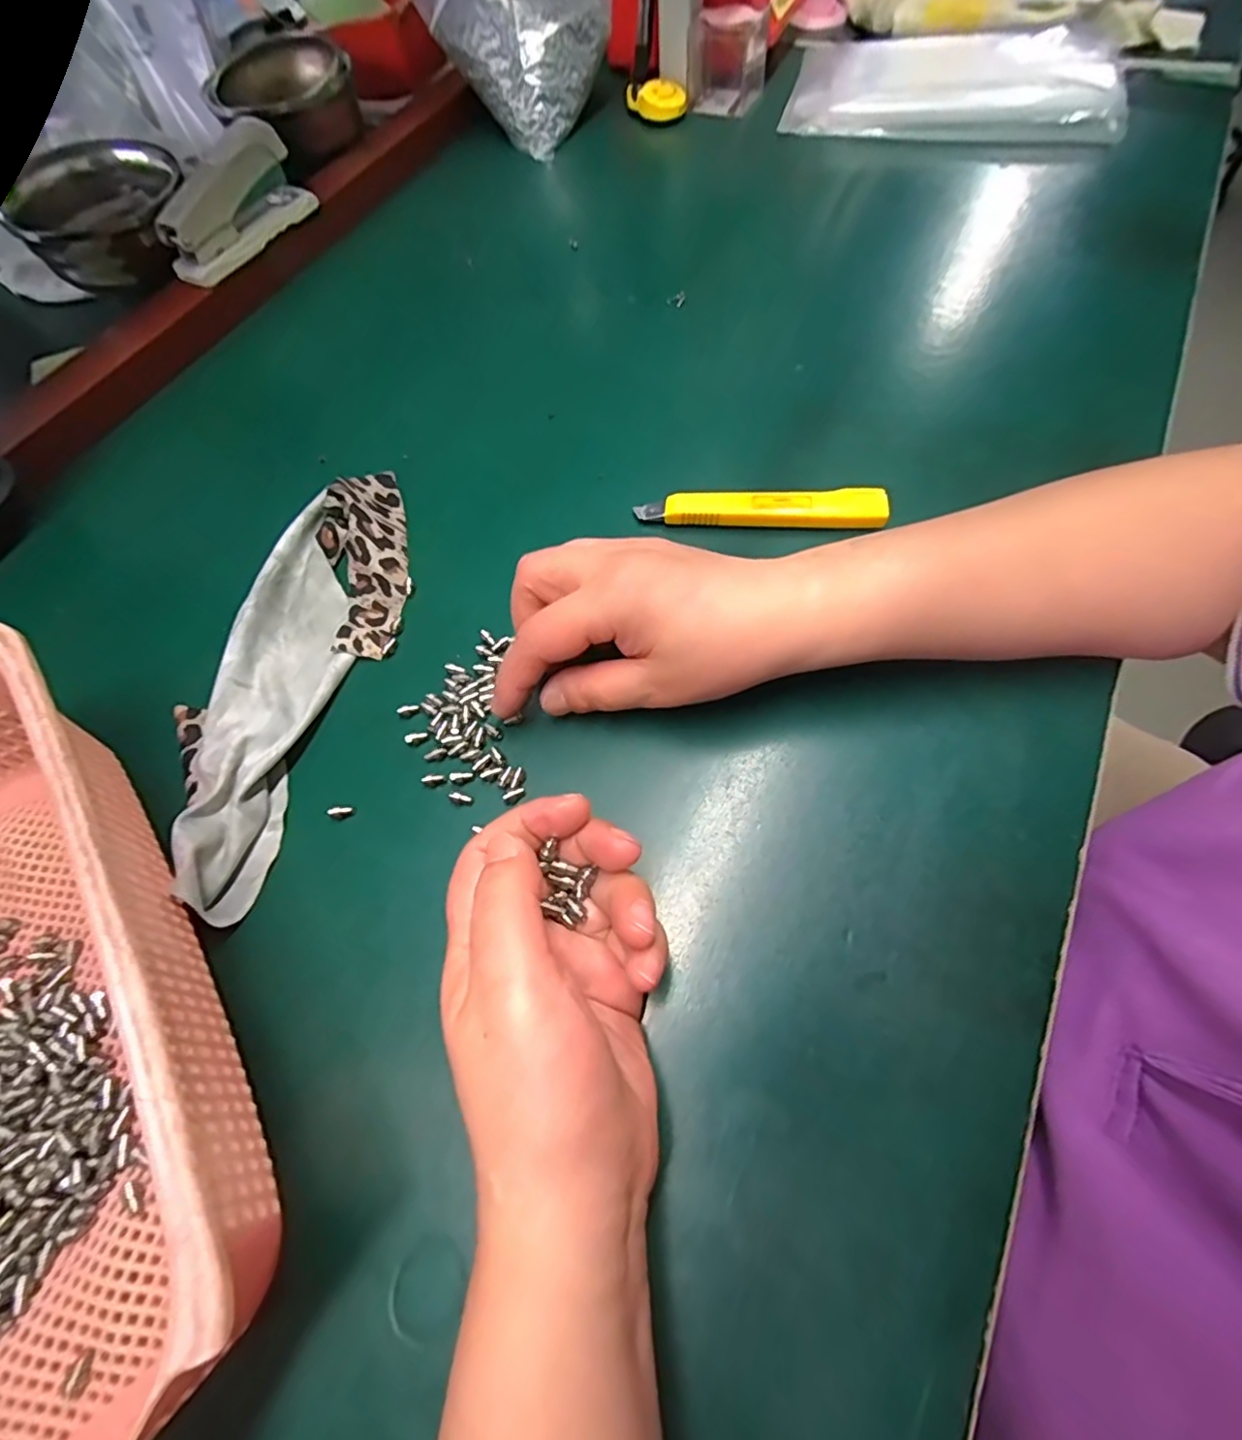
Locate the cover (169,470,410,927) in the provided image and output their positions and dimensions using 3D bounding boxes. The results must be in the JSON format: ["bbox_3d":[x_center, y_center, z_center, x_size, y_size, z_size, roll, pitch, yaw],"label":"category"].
[{"bbox_3d":[-0.161,-0.035,0.296,0.076,0.020,0.243,6,64,8],"label":"cover"}]

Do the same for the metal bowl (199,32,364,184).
[{"bbox_3d":[-0.290,-0.539,0.525,0.119,0.053,0.117,-21,63,-6],"label":"metal bowl"}]

